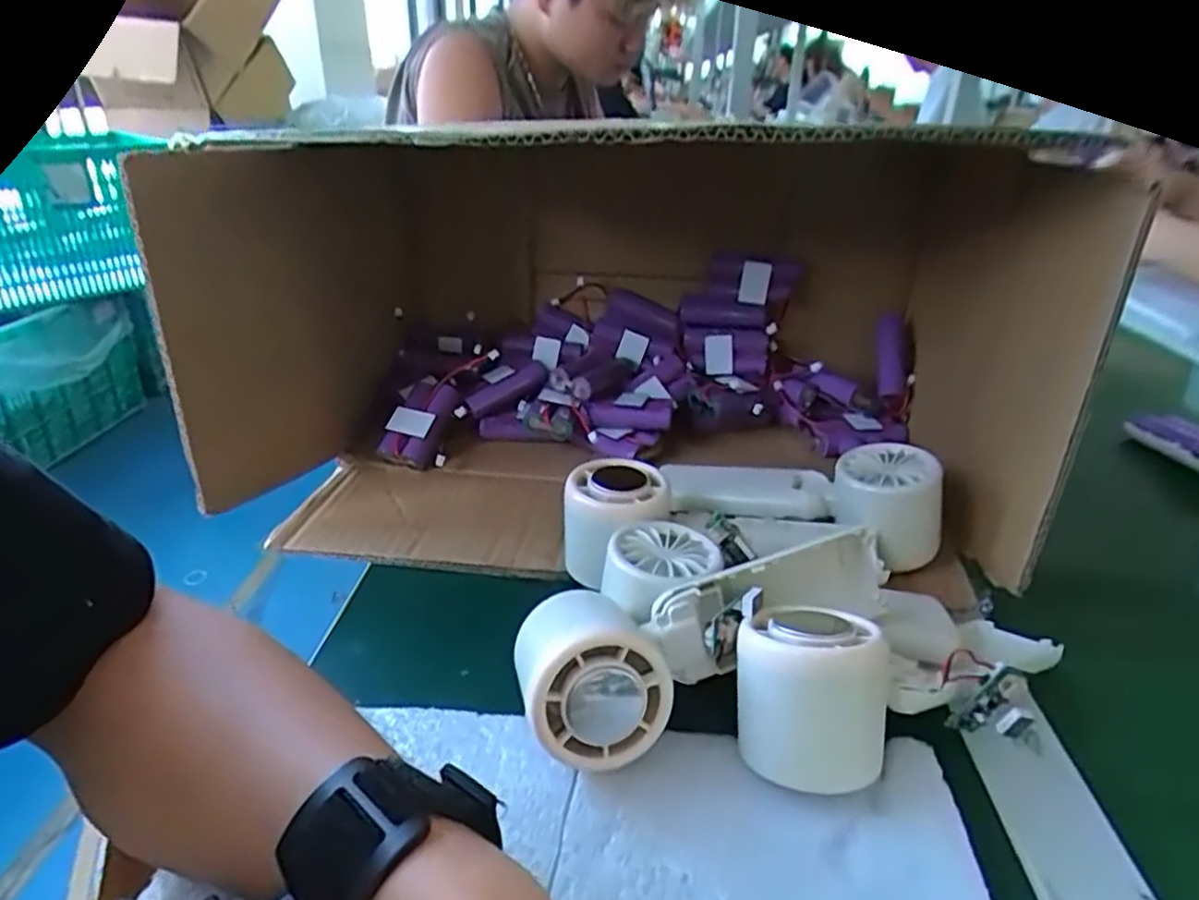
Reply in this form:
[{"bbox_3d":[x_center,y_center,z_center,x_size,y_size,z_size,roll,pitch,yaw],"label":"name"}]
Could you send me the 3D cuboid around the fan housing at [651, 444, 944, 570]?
[{"bbox_3d":[0.112,0.027,0.425,0.162,0.069,0.050,12,28,19],"label":"fan housing"}]

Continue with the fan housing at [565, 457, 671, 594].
[{"bbox_3d":[0.007,0.038,0.381,0.053,0.048,0.050,2,27,-1],"label":"fan housing"}]

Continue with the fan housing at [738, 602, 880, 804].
[{"bbox_3d":[0.079,0.092,0.281,0.054,0.058,0.063,8,27,11],"label":"fan housing"}]

